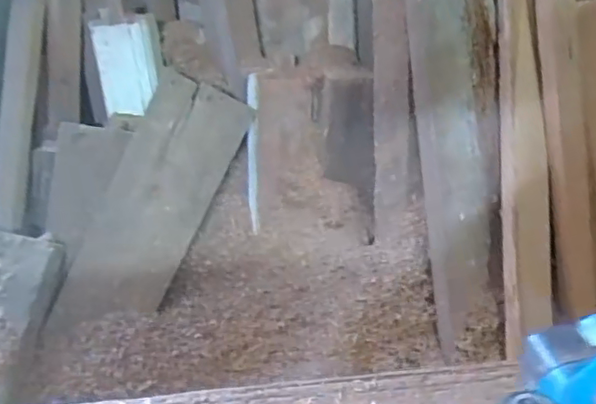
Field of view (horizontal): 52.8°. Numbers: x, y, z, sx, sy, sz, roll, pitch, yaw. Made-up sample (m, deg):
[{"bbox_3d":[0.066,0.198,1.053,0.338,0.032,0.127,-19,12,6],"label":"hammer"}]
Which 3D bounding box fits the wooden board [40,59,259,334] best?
[{"bbox_3d":[-0.302,0.023,1.225,0.207,0.570,0.035,29,2,-15],"label":"wooden board"}]

